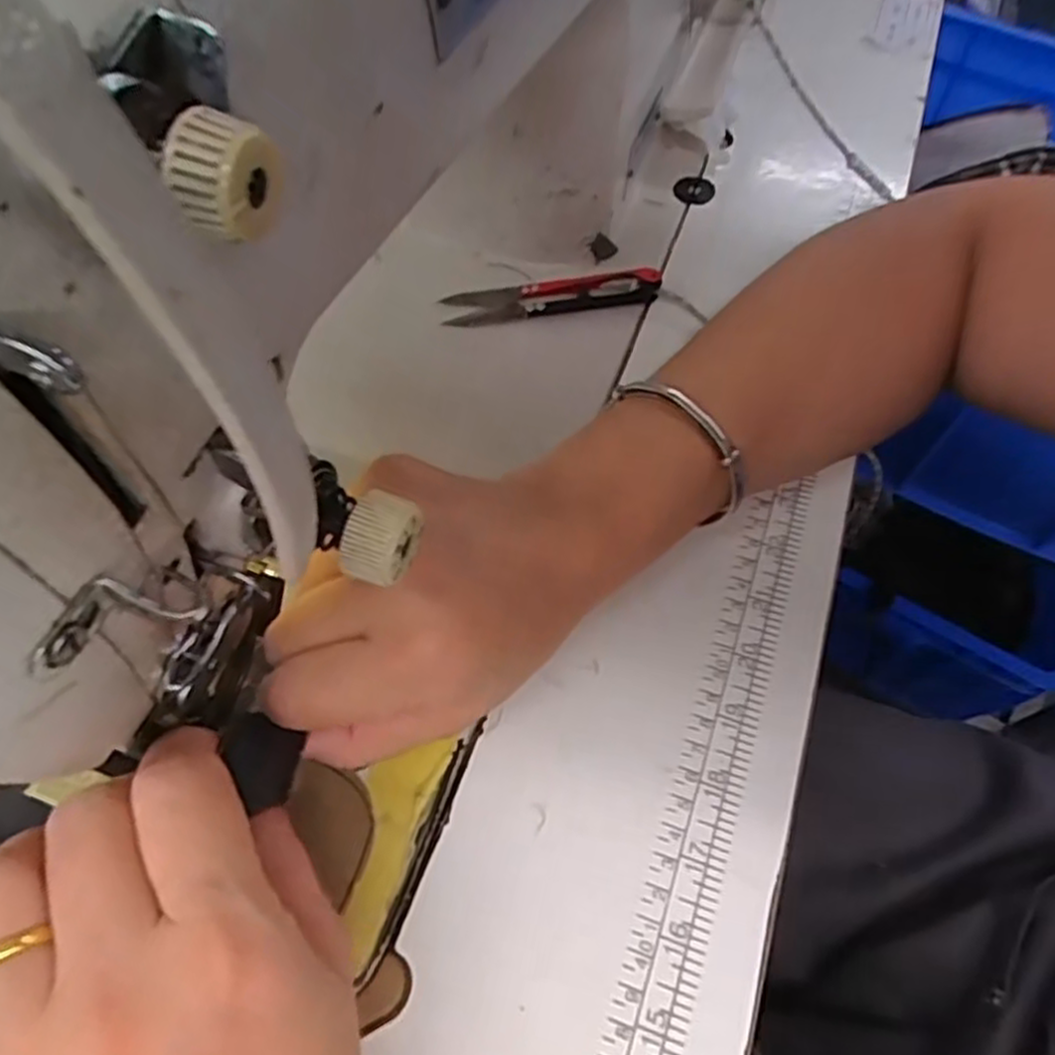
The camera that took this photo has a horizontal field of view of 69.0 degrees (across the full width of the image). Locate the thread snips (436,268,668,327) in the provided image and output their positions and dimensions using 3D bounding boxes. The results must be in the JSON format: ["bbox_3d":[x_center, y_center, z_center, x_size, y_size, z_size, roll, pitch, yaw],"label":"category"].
[{"bbox_3d":[0.011,-0.114,0.374,0.103,0.018,0.023,-7,60,-7],"label":"thread snips"}]

